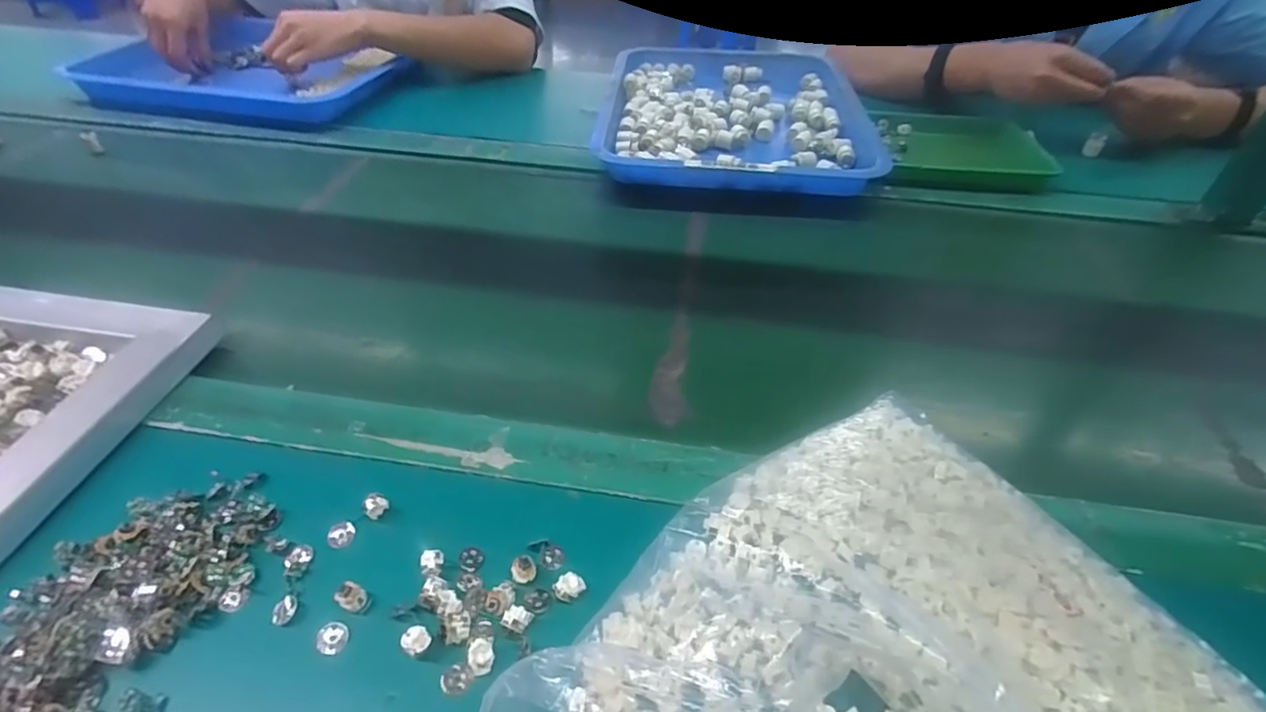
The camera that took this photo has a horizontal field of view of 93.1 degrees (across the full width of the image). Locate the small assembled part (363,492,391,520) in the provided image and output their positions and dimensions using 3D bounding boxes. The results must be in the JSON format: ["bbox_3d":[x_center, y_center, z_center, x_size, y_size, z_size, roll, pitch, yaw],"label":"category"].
[{"bbox_3d":[-0.164,0.095,0.380,0.013,0.013,0.014,2,45,-2],"label":"small assembled part"}]

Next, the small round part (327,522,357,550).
[{"bbox_3d":[-0.181,0.110,0.372,0.016,0.004,0.016,2,45,-2],"label":"small round part"}]

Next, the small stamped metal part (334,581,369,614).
[{"bbox_3d":[-0.157,0.136,0.337,0.015,0.013,0.013,29,50,23],"label":"small stamped metal part"}]

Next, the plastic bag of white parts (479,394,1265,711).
[{"bbox_3d":[0.113,0.168,0.297,0.335,0.042,0.261,-22,50,-23],"label":"plastic bag of white parts"}]

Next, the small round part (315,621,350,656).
[{"bbox_3d":[-0.164,0.153,0.326,0.018,0.004,0.016,26,49,20],"label":"small round part"}]

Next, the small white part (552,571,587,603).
[{"bbox_3d":[-0.037,0.133,0.344,0.017,0.012,0.012,-25,52,-26],"label":"small white part"}]

